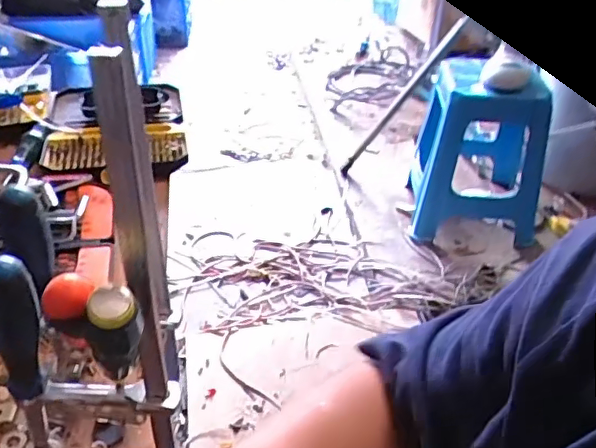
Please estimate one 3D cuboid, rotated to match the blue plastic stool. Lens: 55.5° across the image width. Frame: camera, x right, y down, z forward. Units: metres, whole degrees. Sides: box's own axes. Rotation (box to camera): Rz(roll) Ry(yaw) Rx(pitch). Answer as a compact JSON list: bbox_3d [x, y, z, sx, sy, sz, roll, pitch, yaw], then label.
[{"bbox_3d":[0.539,-0.227,1.653,0.361,0.435,0.357,7,38,8],"label":"blue plastic stool"}]

